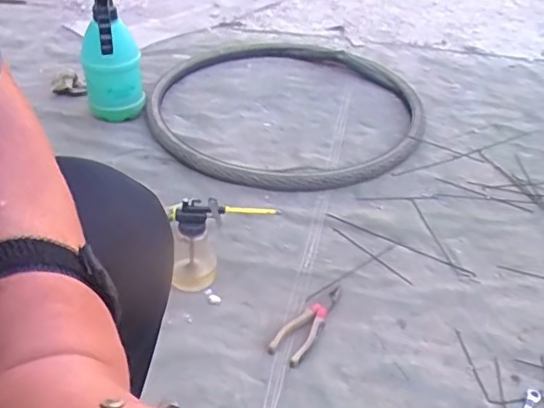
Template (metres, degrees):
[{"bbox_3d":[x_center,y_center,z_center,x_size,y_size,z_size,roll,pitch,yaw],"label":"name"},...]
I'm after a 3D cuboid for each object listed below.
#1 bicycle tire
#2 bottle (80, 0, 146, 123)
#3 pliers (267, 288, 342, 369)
[{"bbox_3d":[0.030,-0.261,1.398,0.660,0.046,0.727,9,40,10],"label":"bicycle tire"},{"bbox_3d":[-0.348,-0.310,1.239,0.119,0.305,0.137,-11,40,-14],"label":"bottle"},{"bbox_3d":[0.055,0.171,0.861,0.052,0.006,0.172,20,43,22],"label":"pliers"}]

